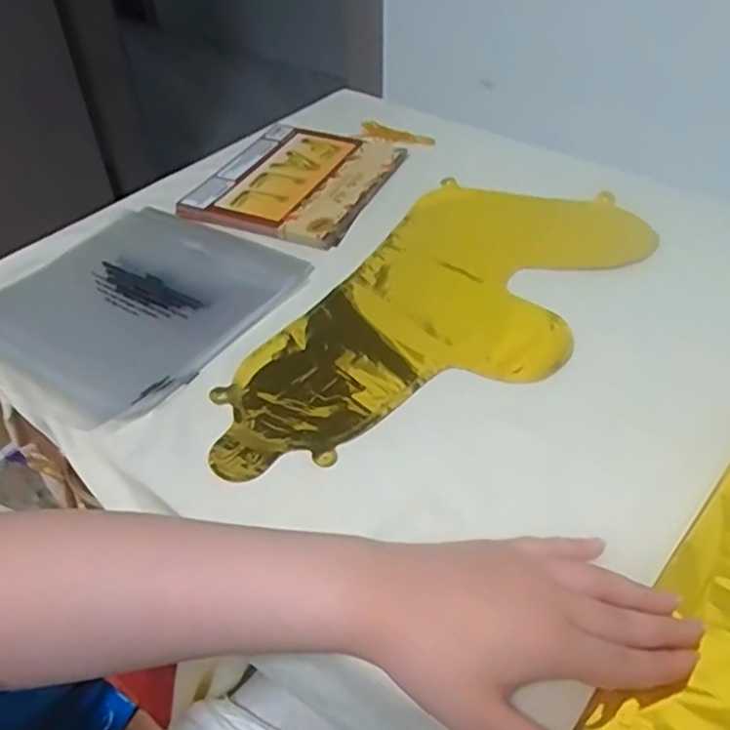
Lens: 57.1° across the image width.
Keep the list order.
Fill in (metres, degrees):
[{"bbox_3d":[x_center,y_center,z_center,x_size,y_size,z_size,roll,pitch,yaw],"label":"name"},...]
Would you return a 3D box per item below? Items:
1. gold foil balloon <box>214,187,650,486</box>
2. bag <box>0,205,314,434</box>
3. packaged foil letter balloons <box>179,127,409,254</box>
[{"bbox_3d":[0.066,-0.049,0.542,0.191,0.013,0.435,27,50,27],"label":"gold foil balloon"},{"bbox_3d":[-0.193,-0.058,0.550,0.216,0.009,0.227,24,48,24],"label":"bag"},{"bbox_3d":[-0.070,-0.192,0.684,0.169,0.007,0.204,16,46,17],"label":"packaged foil letter balloons"}]

